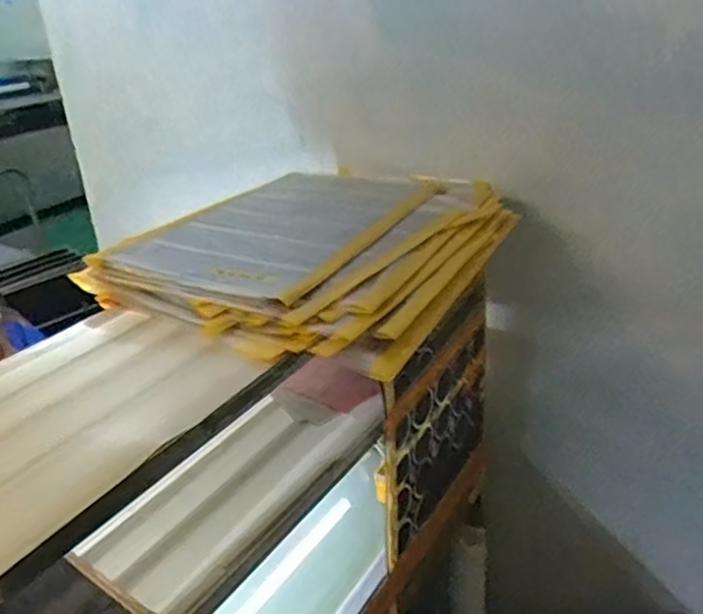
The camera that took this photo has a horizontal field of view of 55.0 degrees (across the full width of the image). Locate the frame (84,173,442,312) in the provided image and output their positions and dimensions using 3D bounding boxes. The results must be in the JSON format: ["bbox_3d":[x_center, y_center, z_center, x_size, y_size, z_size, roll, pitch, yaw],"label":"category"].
[{"bbox_3d":[-0.095,-0.141,1.072,0.324,0.027,0.564,12,30,29],"label":"frame"}]

